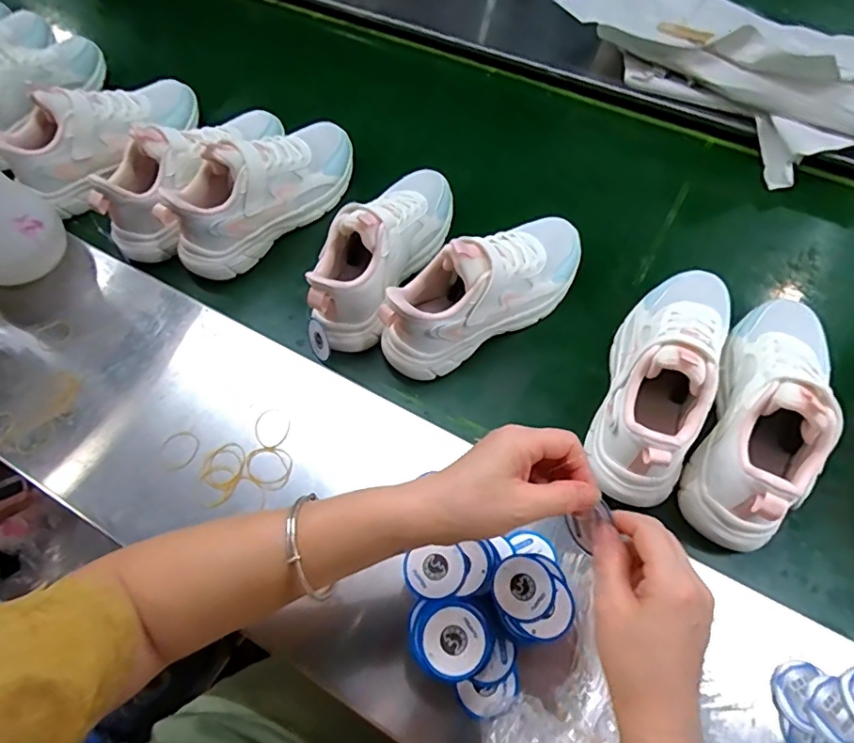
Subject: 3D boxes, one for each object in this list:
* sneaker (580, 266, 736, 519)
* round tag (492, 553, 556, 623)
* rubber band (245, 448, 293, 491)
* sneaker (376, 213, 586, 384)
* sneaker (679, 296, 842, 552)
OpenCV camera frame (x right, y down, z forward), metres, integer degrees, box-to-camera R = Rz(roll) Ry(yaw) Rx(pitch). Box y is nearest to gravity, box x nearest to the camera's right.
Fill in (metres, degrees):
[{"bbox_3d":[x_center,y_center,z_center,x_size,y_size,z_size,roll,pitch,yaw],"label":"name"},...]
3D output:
[{"bbox_3d":[0.228,-0.008,0.514,0.085,0.125,0.255,22,65,13],"label":"sneaker"},{"bbox_3d":[0.075,0.166,0.417,0.046,0.006,0.046,0,65,1],"label":"round tag"},{"bbox_3d":[-0.148,0.092,0.506,0.042,0.004,0.041,3,64,-5],"label":"rubber band"},{"bbox_3d":[0.065,-0.092,0.568,0.243,0.115,0.078,-32,66,-14],"label":"sneaker"},{"bbox_3d":[0.309,0.031,0.489,0.084,0.119,0.248,24,65,14],"label":"sneaker"}]

